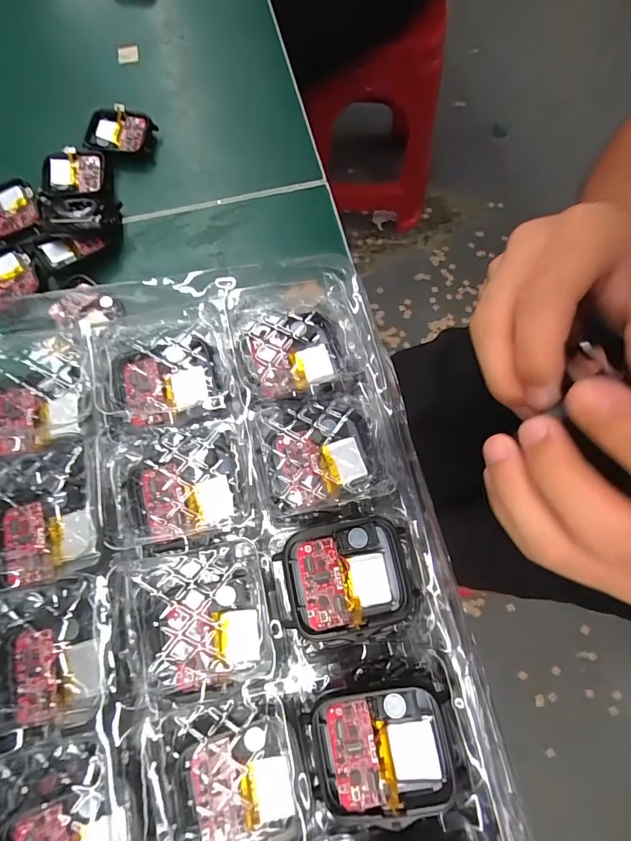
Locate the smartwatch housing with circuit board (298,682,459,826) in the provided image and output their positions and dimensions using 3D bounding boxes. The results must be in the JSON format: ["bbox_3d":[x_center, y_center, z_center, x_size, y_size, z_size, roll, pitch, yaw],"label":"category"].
[{"bbox_3d":[0.021,0.107,0.135,0.045,0.006,0.038,-6,75,-2],"label":"smartwatch housing with circuit board"}]

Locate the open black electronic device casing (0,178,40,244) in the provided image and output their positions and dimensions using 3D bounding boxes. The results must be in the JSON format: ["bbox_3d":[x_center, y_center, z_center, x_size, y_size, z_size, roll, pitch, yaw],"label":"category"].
[{"bbox_3d":[-0.204,-0.140,0.277,0.039,0.007,0.044,-32,77,-8],"label":"open black electronic device casing"}]

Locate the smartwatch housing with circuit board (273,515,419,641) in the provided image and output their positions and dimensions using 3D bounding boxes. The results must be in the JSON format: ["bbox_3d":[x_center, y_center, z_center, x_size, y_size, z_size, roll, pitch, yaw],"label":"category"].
[{"bbox_3d":[0.011,0.057,0.153,0.046,0.010,0.037,-11,75,-3],"label":"smartwatch housing with circuit board"}]

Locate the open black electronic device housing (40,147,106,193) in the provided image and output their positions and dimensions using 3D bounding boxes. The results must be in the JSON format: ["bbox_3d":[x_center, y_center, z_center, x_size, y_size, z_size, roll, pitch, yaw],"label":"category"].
[{"bbox_3d":[-0.169,-0.172,0.286,0.042,0.007,0.038,-3,75,-1],"label":"open black electronic device housing"}]

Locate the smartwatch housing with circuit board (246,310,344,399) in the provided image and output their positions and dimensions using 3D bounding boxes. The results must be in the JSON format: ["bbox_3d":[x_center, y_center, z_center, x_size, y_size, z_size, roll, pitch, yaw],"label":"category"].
[{"bbox_3d":[-0.010,-0.028,0.178,0.037,0.010,0.035,-11,75,-3],"label":"smartwatch housing with circuit board"}]

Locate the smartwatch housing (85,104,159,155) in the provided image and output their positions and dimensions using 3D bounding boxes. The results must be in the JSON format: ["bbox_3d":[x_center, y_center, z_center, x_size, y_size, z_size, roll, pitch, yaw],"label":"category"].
[{"bbox_3d":[-0.139,-0.205,0.295,0.046,0.012,0.035,5,75,1],"label":"smartwatch housing"}]

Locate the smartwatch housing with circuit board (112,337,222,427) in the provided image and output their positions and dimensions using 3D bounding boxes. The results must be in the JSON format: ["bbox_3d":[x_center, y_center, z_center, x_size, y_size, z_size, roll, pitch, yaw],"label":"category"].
[{"bbox_3d":[-0.062,-0.016,0.174,0.041,0.011,0.034,-9,75,-2],"label":"smartwatch housing with circuit board"}]

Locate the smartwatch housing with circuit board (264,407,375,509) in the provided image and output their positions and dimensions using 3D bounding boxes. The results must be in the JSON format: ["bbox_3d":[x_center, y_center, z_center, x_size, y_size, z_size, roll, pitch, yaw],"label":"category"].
[{"bbox_3d":[0.001,0.016,0.170,0.041,0.008,0.035,-15,75,-4],"label":"smartwatch housing with circuit board"}]

